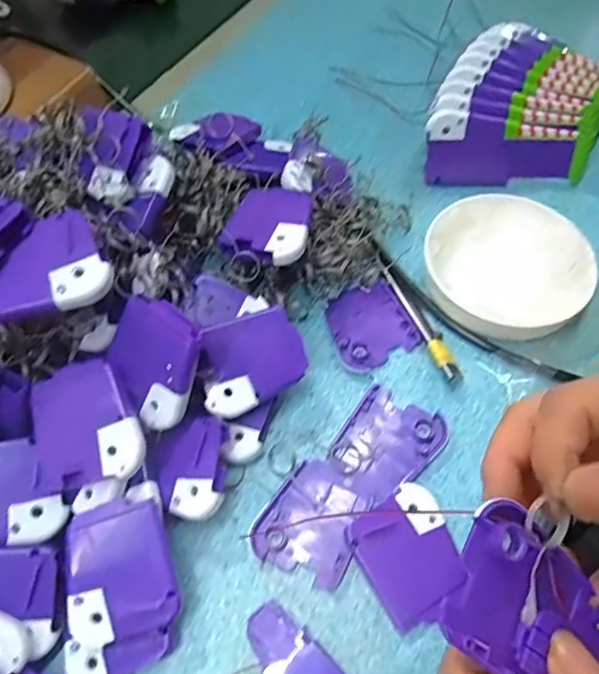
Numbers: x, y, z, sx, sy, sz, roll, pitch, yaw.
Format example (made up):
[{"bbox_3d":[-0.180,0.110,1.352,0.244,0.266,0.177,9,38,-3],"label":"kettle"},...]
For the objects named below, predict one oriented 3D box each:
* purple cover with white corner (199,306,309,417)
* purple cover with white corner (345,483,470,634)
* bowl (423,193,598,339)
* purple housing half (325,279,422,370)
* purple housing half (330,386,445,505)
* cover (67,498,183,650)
[{"bbox_3d":[-0.027,0.013,0.304,0.060,0.006,0.049,-18,90,-11],"label":"purple cover with white corner"},{"bbox_3d":[0.059,0.113,0.279,0.052,0.011,0.057,-28,63,-14],"label":"purple cover with white corner"},{"bbox_3d":[0.138,-0.047,0.356,0.102,0.025,0.102,-1,60,1],"label":"bowl"},{"bbox_3d":[0.046,-0.008,0.354,0.050,0.014,0.057,-18,61,-9],"label":"purple housing half"},{"bbox_3d":[0.050,0.062,0.310,0.051,0.007,0.062,34,66,19],"label":"purple housing half"},{"bbox_3d":[-0.087,0.112,0.257,0.050,0.006,0.061,-18,75,-4],"label":"cover"}]

